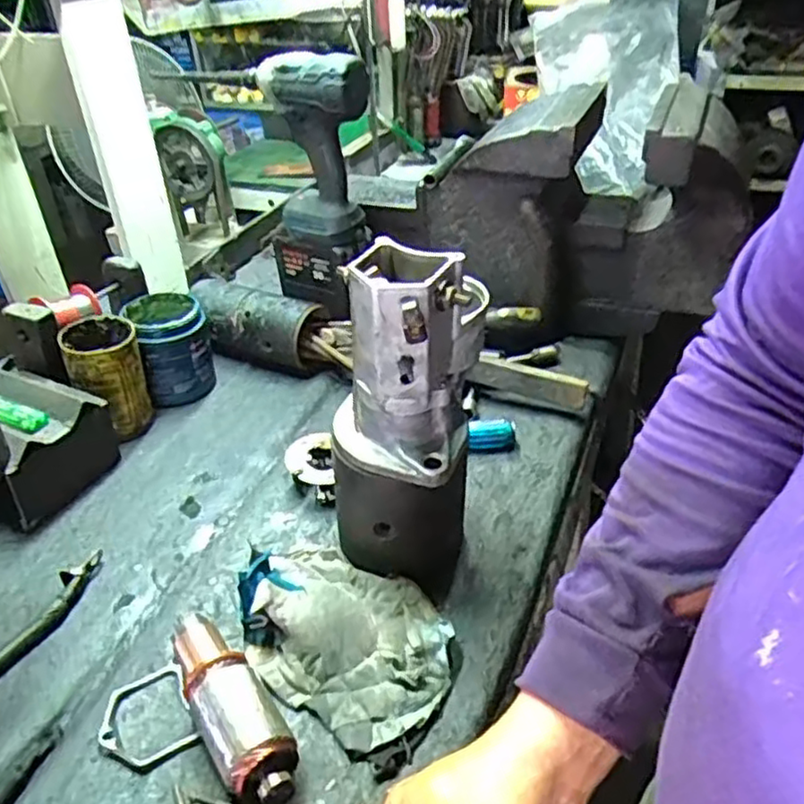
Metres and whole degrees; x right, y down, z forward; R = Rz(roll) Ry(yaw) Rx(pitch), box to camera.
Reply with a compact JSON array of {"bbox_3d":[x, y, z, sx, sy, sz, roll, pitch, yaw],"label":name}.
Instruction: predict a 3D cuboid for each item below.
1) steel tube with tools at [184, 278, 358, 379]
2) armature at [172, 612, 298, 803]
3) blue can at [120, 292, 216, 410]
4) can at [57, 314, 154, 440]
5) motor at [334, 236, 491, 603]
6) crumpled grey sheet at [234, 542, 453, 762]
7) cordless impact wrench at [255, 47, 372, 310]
[{"bbox_3d":[-0.163,-0.093,0.871,0.211,0.076,0.071,14,38,22],"label":"steel tube with tools"},{"bbox_3d":[-0.123,0.209,0.502,0.050,0.044,0.154,-24,40,-27],"label":"armature"},{"bbox_3d":[-0.263,-0.063,0.817,0.079,0.100,0.085,-2,35,1],"label":"blue can"},{"bbox_3d":[-0.307,-0.024,0.754,0.072,0.106,0.090,-20,38,-22],"label":"can"},{"bbox_3d":[0.004,0.019,0.565,0.107,0.271,0.108,1,35,6],"label":"motor"},{"bbox_3d":[-0.042,0.167,0.546,0.178,0.049,0.132,23,43,32],"label":"crumpled grey sheet"},{"bbox_3d":[-0.096,-0.243,0.840,0.137,0.292,0.101,-7,35,-6],"label":"cordless impact wrench"}]

